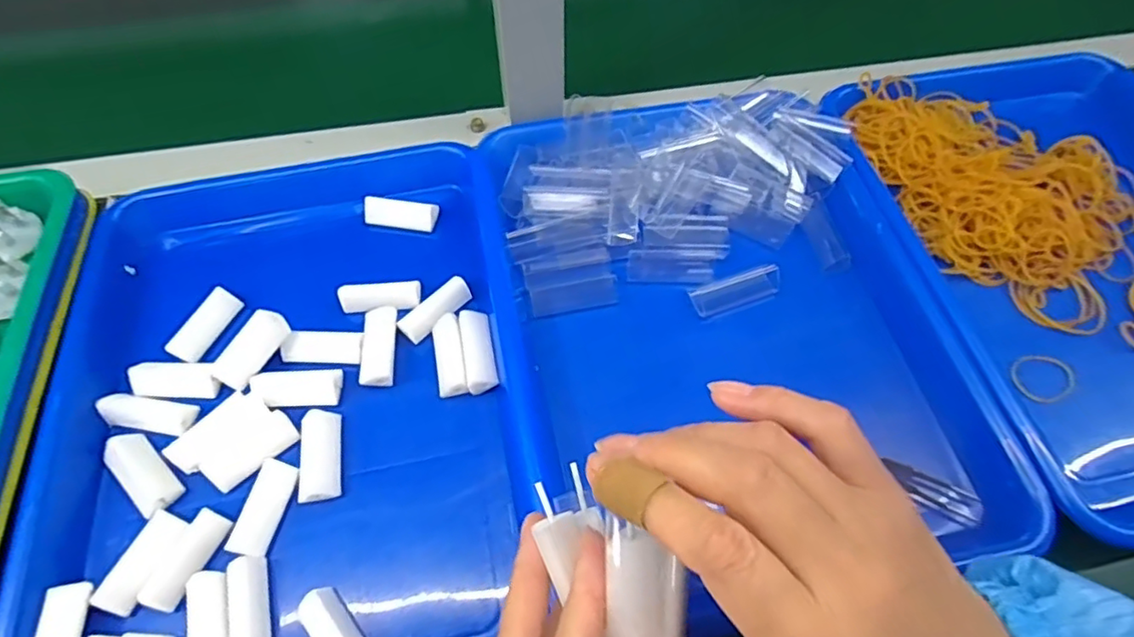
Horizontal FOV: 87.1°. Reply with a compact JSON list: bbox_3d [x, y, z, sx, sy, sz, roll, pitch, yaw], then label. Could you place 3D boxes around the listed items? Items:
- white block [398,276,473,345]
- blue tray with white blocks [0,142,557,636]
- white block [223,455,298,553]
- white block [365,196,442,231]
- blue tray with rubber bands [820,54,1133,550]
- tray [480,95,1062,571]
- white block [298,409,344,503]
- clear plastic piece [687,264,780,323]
[{"bbox_3d":[-0.079,-0.006,0.360,0.046,0.010,0.019,-37,66,-20],"label":"white block"},{"bbox_3d":[-0.149,0.041,0.332,0.251,0.033,0.348,-9,60,-6],"label":"blue tray with white blocks"},{"bbox_3d":[-0.155,0.095,0.302,0.019,0.009,0.046,10,60,5],"label":"white block"},{"bbox_3d":[-0.112,-0.070,0.401,0.048,0.012,0.018,7,60,3],"label":"white block"},{"bbox_3d":[0.333,-0.059,0.402,0.252,0.046,0.379,-11,60,-7],"label":"blue tray with rubber bands"},{"bbox_3d":[0.089,-0.014,0.354,0.245,0.036,0.297,-7,60,-5],"label":"tray"},{"bbox_3d":[-0.131,0.073,0.317,0.021,0.009,0.047,-9,60,-6],"label":"white block"},{"bbox_3d":[0.105,-0.017,0.369,0.055,0.011,0.021,-16,61,-10],"label":"clear plastic piece"}]

